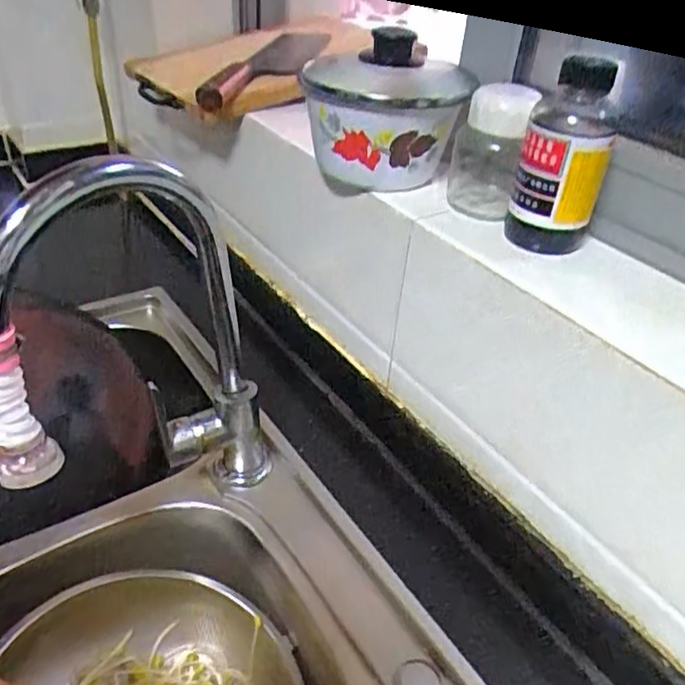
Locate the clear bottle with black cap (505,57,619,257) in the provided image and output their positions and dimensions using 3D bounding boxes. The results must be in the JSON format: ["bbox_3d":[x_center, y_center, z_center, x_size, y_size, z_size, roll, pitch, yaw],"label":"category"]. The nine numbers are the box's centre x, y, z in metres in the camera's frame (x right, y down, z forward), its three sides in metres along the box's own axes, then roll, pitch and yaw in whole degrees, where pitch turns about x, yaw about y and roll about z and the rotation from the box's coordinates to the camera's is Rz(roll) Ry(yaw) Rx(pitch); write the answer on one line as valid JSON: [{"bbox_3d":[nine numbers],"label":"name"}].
[{"bbox_3d":[0.172,-0.140,0.483,0.063,0.147,0.056,16,37,15],"label":"clear bottle with black cap"}]

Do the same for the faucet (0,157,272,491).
[{"bbox_3d":[-0.165,0.038,0.518,0.080,0.340,0.255,26,41,27],"label":"faucet"}]

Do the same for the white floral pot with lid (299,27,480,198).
[{"bbox_3d":[0.040,-0.212,0.588,0.154,0.134,0.135,7,36,3],"label":"white floral pot with lid"}]

